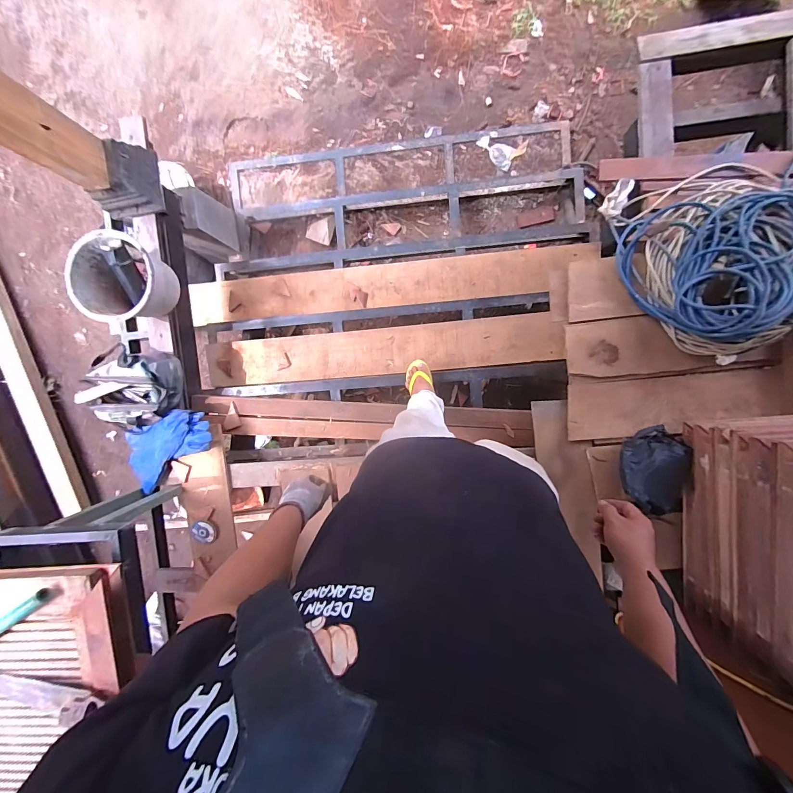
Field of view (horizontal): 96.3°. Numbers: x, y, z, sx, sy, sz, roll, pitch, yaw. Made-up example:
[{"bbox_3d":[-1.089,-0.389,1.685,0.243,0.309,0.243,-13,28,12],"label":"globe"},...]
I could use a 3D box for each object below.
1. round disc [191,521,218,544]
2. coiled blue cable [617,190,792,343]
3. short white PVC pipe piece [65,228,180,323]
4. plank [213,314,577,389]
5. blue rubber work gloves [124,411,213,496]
[{"bbox_3d":[-0.713,0.502,1.318,0.088,0.010,0.077,18,82,-19],"label":"round disc"},{"bbox_3d":[0.913,-0.359,1.004,0.442,0.168,0.388,-3,95,5],"label":"coiled blue cable"},{"bbox_3d":[-0.893,-0.391,1.208,0.260,0.217,0.260,2,95,5],"label":"short white PVC pipe piece"},{"bbox_3d":[-0.070,-0.185,1.490,1.470,0.051,0.198,-4,96,4],"label":"plank"},{"bbox_3d":[-0.846,0.180,1.292,0.369,0.058,0.208,-33,92,7],"label":"blue rubber work gloves"}]

